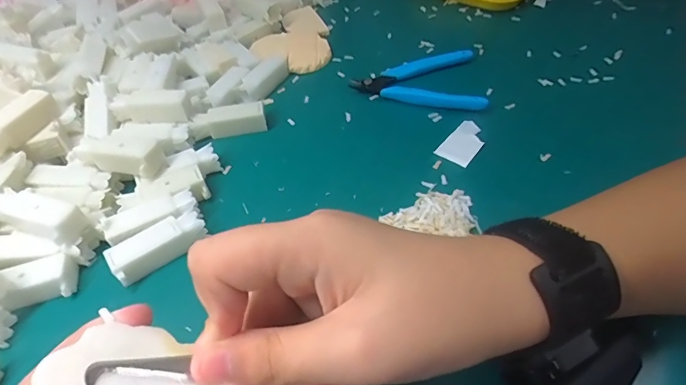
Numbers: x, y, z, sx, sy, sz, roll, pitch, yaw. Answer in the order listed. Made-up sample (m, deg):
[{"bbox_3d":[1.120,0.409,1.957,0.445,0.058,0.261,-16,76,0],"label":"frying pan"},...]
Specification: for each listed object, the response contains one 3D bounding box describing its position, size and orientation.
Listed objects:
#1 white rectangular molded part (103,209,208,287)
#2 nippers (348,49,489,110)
[{"bbox_3d":[-0.121,0.036,0.288,0.060,0.018,0.026,-31,52,-21],"label":"white rectangular molded part"},{"bbox_3d":[0.065,-0.098,0.397,0.113,0.017,0.082,-3,47,3],"label":"nippers"}]

